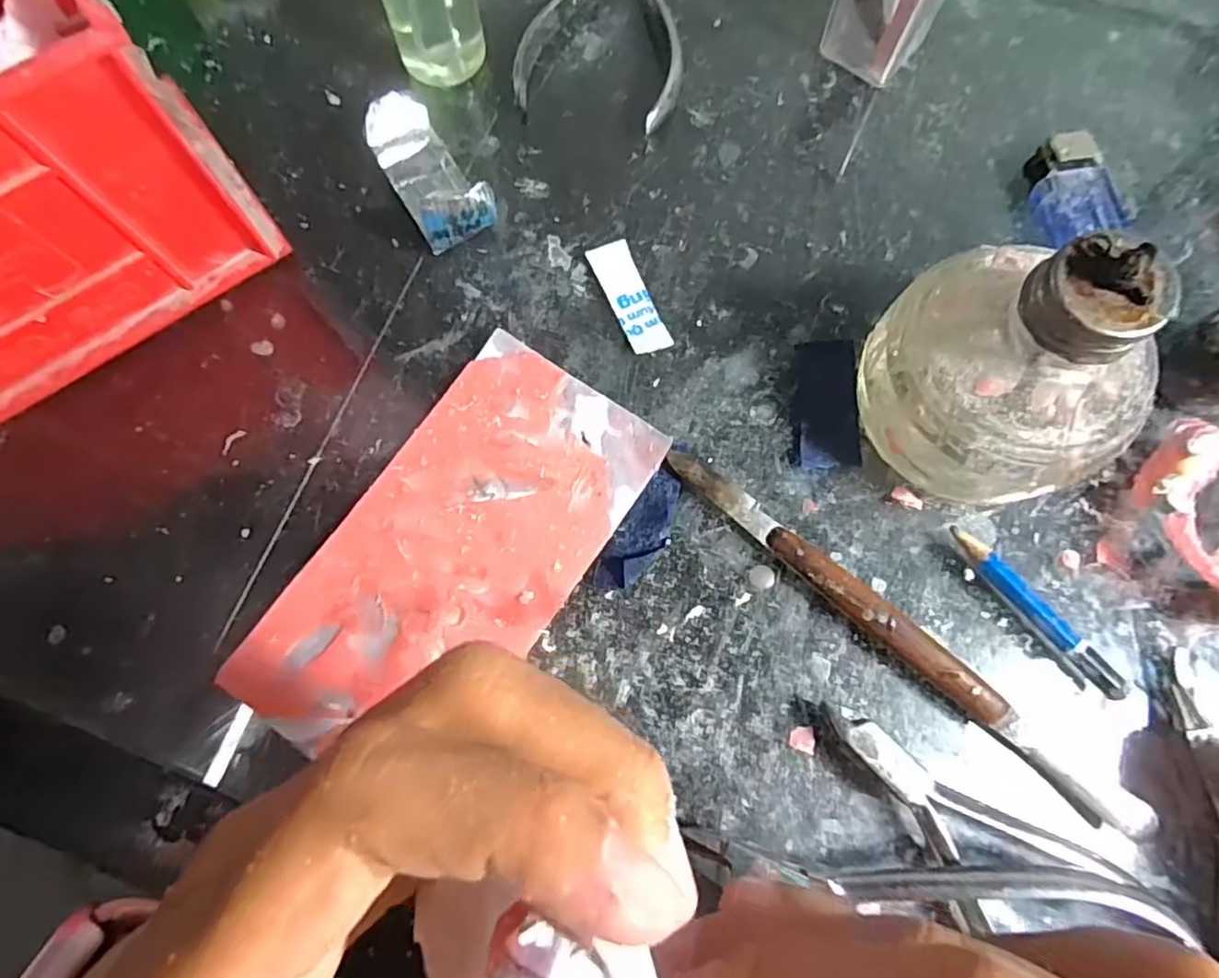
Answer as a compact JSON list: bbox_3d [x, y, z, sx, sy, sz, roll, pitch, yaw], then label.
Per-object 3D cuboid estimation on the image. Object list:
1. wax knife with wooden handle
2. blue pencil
[{"bbox_3d":[0.087,0.044,0.198,0.169,0.010,0.012,39,79,12],"label":"wax knife with wooden handle"},{"bbox_3d":[0.133,0.038,0.200,0.007,0.009,0.065,-37,76,-8],"label":"blue pencil"}]

